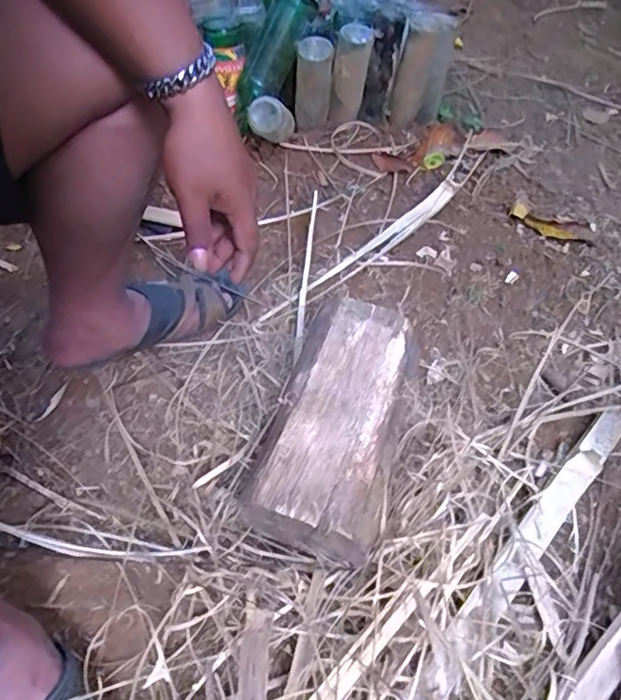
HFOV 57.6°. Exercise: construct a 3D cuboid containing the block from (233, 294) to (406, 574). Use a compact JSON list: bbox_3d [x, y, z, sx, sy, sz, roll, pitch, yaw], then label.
[{"bbox_3d":[0.024,0.069,0.601,0.134,0.083,0.268,13,51,8],"label":"block"}]

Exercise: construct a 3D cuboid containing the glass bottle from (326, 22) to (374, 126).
[{"bbox_3d":[0.070,-0.481,1.000,0.067,0.162,0.059,5,50,1],"label":"glass bottle"}]

